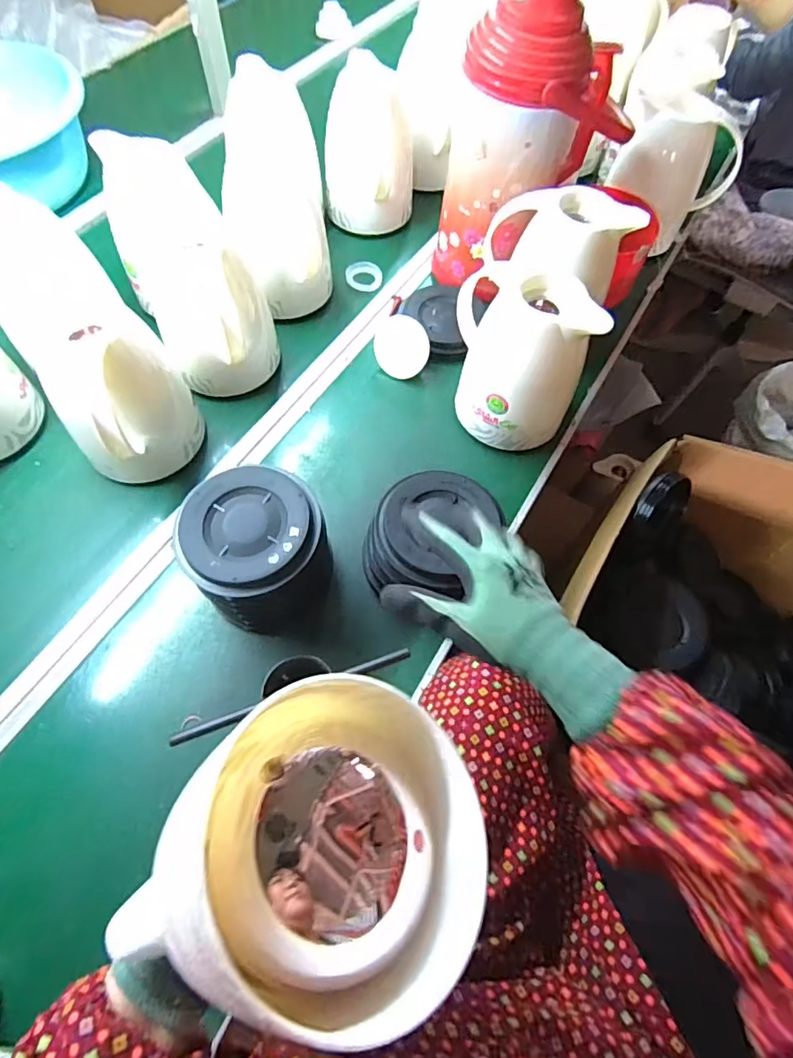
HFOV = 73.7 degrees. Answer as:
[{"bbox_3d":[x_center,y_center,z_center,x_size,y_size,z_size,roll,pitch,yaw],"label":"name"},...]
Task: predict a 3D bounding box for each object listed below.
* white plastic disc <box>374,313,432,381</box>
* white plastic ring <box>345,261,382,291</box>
[{"bbox_3d":[0.009,-0.274,0.797,0.084,0.087,0.025,12,21,11],"label":"white plastic disc"},{"bbox_3d":[-0.058,-0.440,0.919,0.066,0.014,0.066,1,63,-1],"label":"white plastic ring"}]

